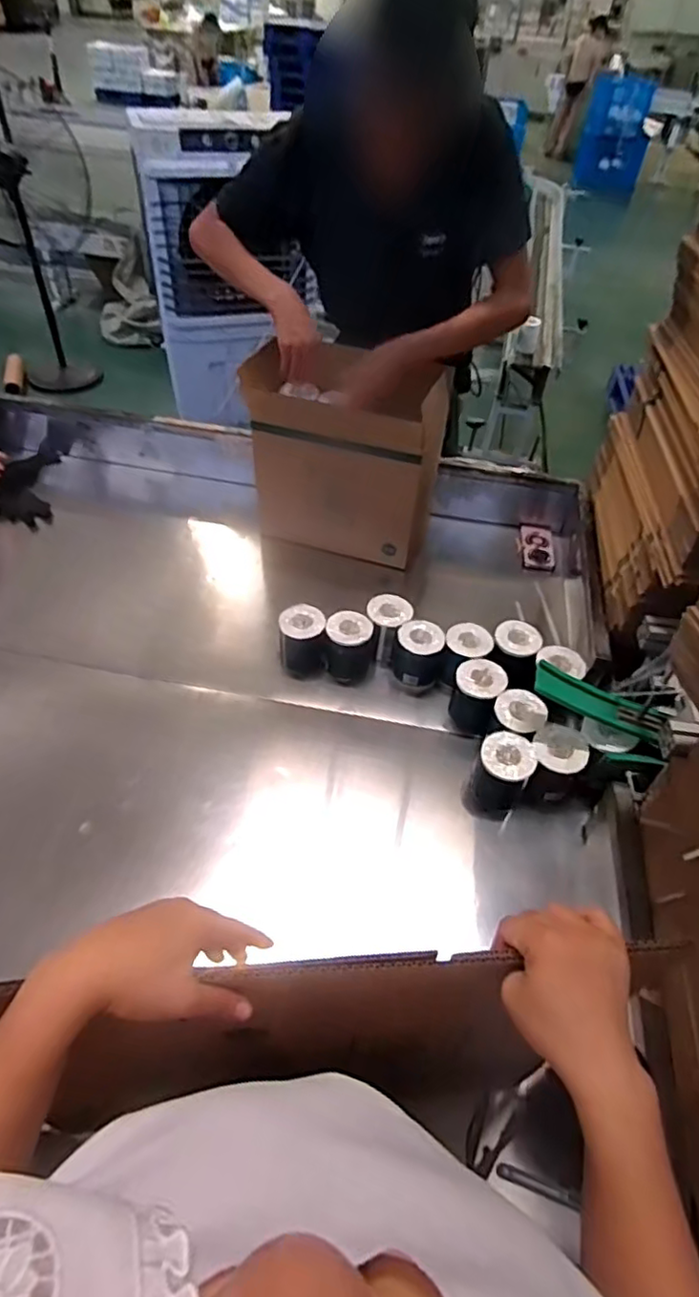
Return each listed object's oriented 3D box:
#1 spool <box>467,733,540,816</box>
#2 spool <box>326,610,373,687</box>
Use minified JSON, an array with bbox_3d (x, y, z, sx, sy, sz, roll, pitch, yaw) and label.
[{"bbox_3d":[0.272,0.230,1.113,0.091,0.158,0.088,2,49,-2],"label":"spool"},{"bbox_3d":[0.000,-0.007,1.287,0.092,0.119,0.098,2,49,-2],"label":"spool"}]

